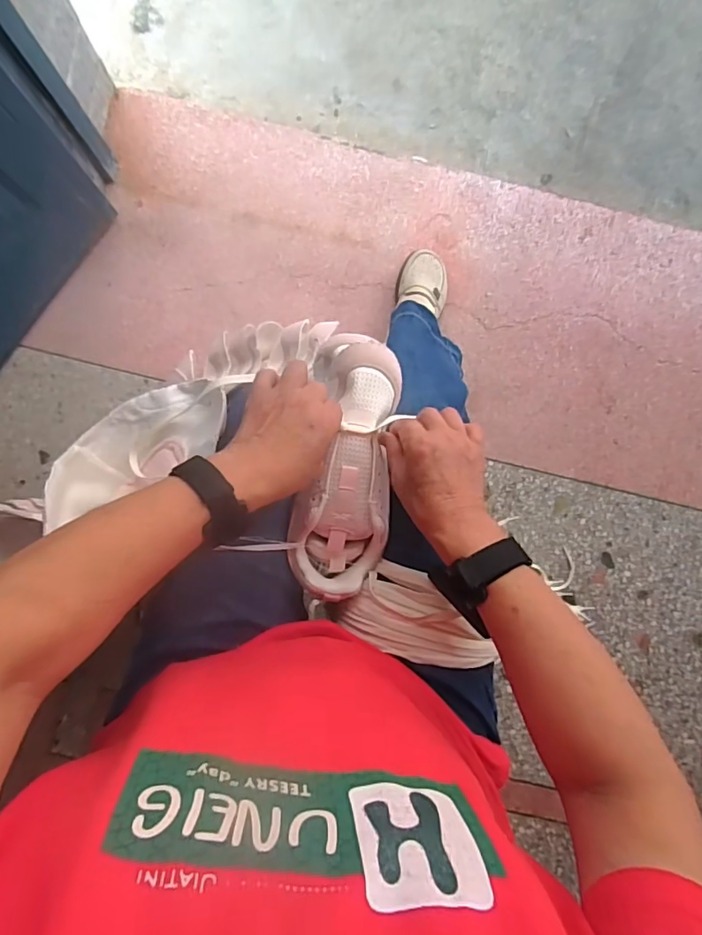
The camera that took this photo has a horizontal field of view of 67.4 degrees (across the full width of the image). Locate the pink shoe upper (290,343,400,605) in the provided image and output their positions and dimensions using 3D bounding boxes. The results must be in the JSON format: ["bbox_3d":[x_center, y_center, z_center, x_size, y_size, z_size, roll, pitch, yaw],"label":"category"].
[{"bbox_3d":[-0.001,0.002,0.491,0.085,0.052,0.234,10,91,-2],"label":"pink shoe upper"}]

